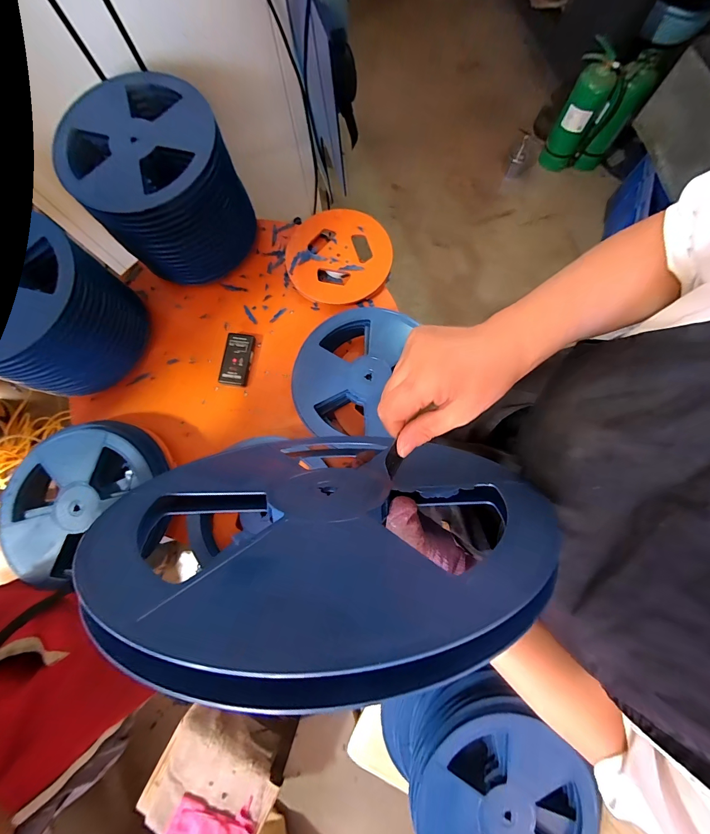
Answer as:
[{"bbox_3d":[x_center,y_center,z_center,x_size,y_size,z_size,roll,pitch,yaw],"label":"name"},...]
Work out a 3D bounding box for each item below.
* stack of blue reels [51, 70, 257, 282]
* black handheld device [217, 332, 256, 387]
[{"bbox_3d":[-0.439,-0.522,0.814,0.309,0.290,0.298,-43,81,-6],"label":"stack of blue reels"},{"bbox_3d":[-0.296,-0.145,0.872,0.071,0.029,0.133,9,80,3],"label":"black handheld device"}]

